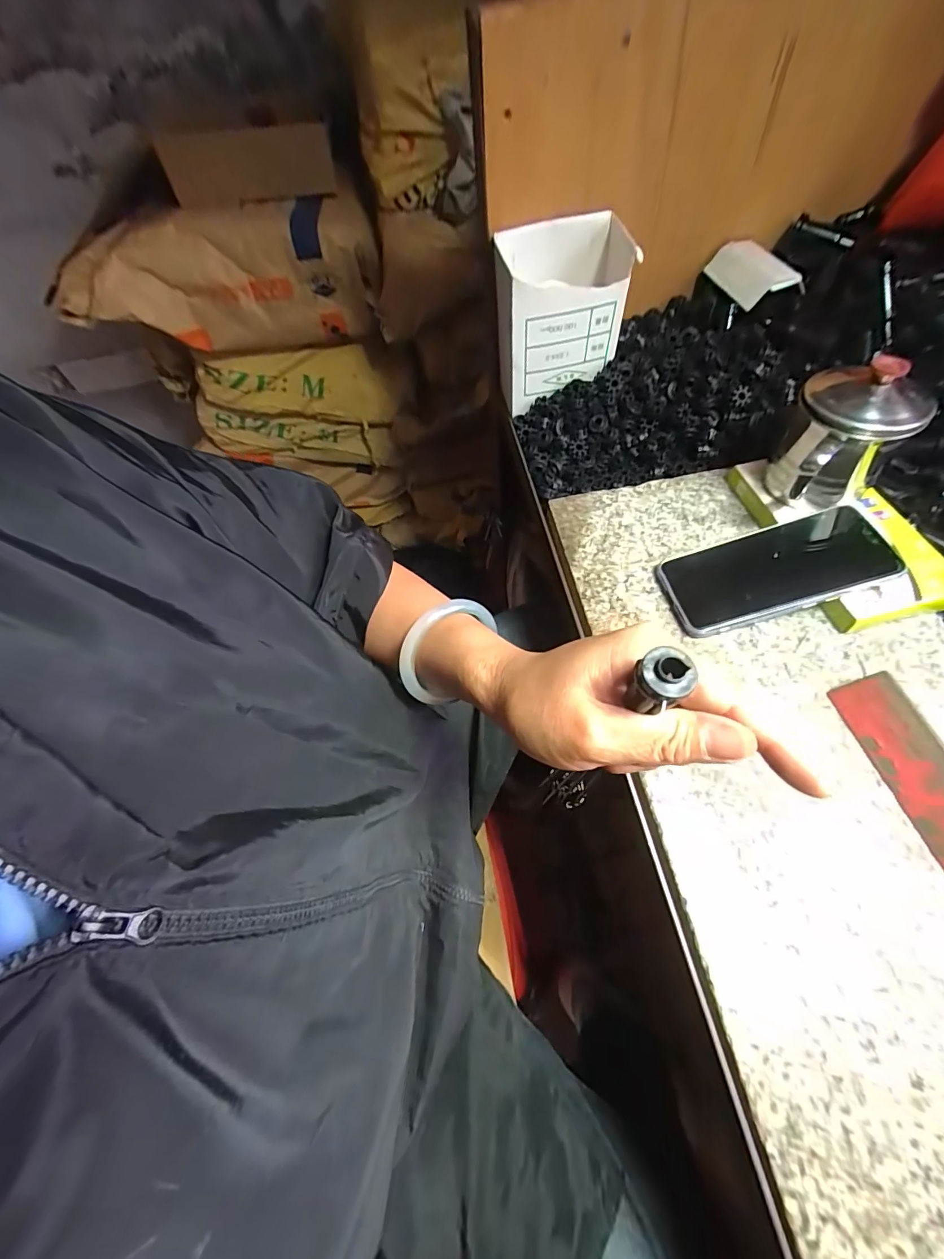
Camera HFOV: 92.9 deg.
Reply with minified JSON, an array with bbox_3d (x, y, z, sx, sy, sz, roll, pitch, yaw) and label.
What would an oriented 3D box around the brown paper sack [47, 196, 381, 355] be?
[{"bbox_3d":[-0.431,-0.610,0.800,0.518,0.187,0.166,-11,59,0],"label":"brown paper sack"}]

